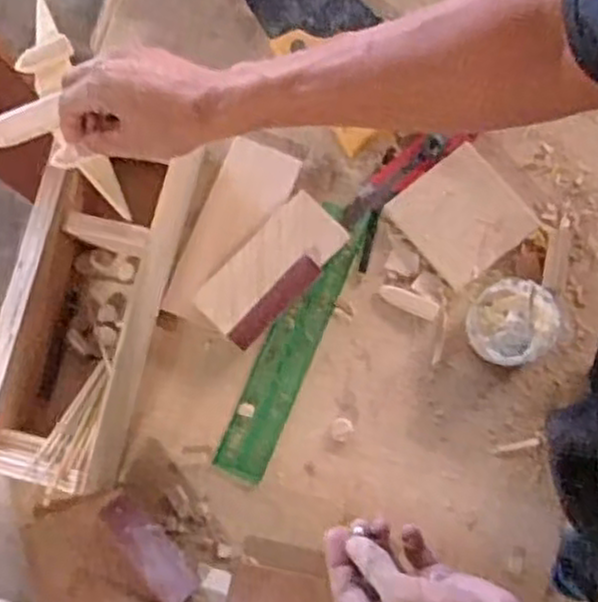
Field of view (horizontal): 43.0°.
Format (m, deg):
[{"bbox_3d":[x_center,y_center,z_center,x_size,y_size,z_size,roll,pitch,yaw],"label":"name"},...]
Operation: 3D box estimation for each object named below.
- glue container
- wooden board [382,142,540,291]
[{"bbox_3d":[0.175,0.017,0.621,0.066,0.039,0.066,-1,79,5],"label":"glue container"},{"bbox_3d":[0.142,-0.074,0.654,0.095,0.014,0.094,-40,79,-3],"label":"wooden board"}]

